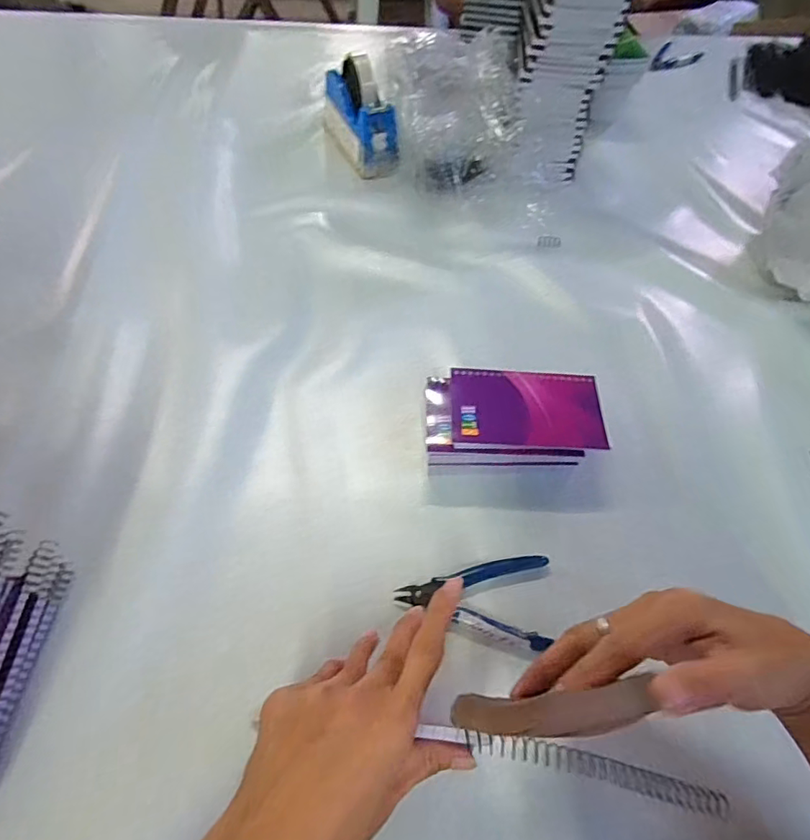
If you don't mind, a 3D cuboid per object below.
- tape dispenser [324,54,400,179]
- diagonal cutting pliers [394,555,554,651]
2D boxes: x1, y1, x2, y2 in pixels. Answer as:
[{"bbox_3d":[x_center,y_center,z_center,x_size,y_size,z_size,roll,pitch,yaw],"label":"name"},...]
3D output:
[{"bbox_3d":[-0.063,-0.412,0.729,0.052,0.115,0.158,-20,57,-18],"label":"tape dispenser"},{"bbox_3d":[0.052,0.130,0.399,0.110,0.011,0.071,5,51,5],"label":"diagonal cutting pliers"}]

